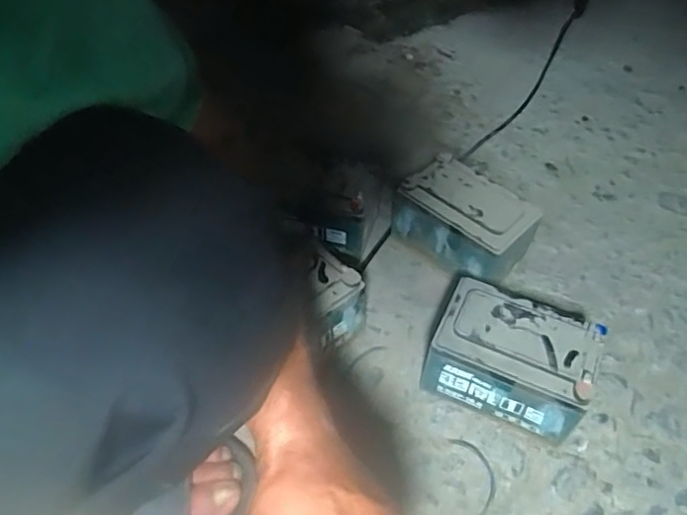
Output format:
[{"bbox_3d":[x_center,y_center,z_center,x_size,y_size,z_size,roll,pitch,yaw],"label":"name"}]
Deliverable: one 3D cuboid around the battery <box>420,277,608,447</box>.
[{"bbox_3d":[0.166,0.104,0.569,0.145,0.099,0.095,21,50,15],"label":"battery"}]

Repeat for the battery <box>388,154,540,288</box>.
[{"bbox_3d":[0.148,-0.040,0.692,0.154,0.102,0.095,37,56,26],"label":"battery"}]

